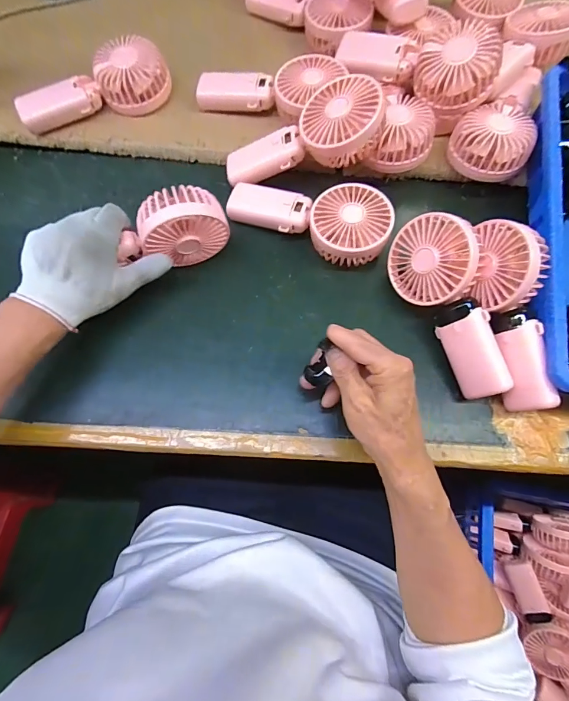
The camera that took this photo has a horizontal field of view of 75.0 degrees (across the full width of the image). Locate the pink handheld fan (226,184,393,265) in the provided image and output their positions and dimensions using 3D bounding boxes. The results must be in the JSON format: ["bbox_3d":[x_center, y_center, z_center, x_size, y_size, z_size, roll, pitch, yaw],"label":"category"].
[{"bbox_3d":[0.026,-0.148,0.418,0.179,0.041,0.083,12,73,3],"label":"pink handheld fan"}]

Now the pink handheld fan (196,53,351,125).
[{"bbox_3d":[-0.019,-0.326,0.461,0.165,0.047,0.080,16,73,4],"label":"pink handheld fan"}]

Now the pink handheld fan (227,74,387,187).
[{"bbox_3d":[0.020,-0.235,0.419,0.186,0.044,0.083,-9,71,24],"label":"pink handheld fan"}]

